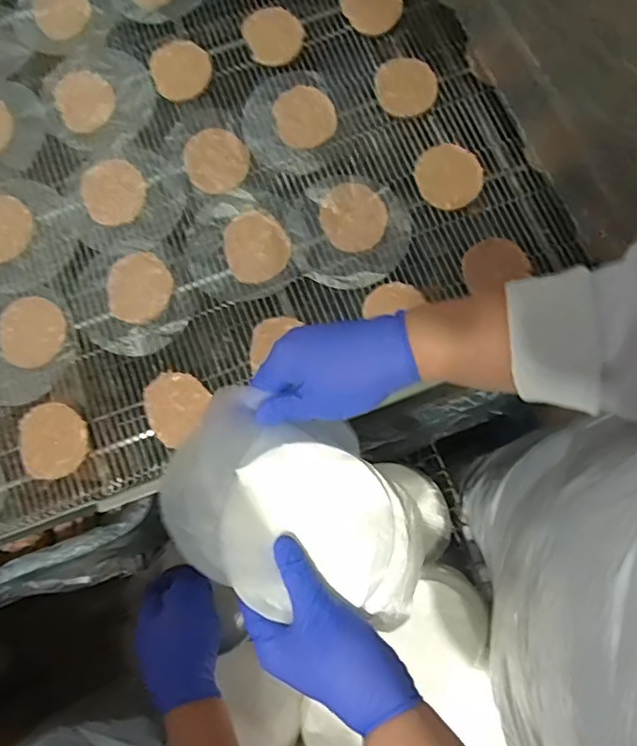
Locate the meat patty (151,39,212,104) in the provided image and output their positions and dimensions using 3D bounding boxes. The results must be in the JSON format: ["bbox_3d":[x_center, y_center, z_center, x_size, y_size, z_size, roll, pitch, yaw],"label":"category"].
[{"bbox_3d":[-0.152,-0.339,0.628,0.065,0.005,0.078,-29,78,-5],"label":"meat patty"}]

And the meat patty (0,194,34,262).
[{"bbox_3d":[-0.328,-0.151,0.585,0.061,0.004,0.073,-18,77,-3],"label":"meat patty"}]

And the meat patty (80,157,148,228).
[{"bbox_3d":[-0.213,-0.190,0.593,0.065,0.005,0.074,-32,78,-6],"label":"meat patty"}]

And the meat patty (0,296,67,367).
[{"bbox_3d":[-0.284,-0.041,0.559,0.067,0.004,0.067,34,80,8],"label":"meat patty"}]

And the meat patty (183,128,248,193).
[{"bbox_3d":[-0.109,-0.225,0.599,0.076,0.008,0.067,34,80,8],"label":"meat patty"}]

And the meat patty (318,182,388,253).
[{"bbox_3d":[0.035,-0.158,0.575,0.067,0.006,0.070,0,77,1],"label":"meat patty"}]

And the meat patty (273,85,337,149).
[{"bbox_3d":[-0.014,-0.277,0.609,0.064,0.007,0.067,0,77,1],"label":"meat patty"}]

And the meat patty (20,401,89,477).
[{"bbox_3d":[-0.251,0.063,0.542,0.064,0.009,0.067,0,77,1],"label":"meat patty"}]

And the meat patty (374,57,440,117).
[{"bbox_3d":[0.094,-0.309,0.611,0.066,0.012,0.069,0,77,1],"label":"meat patty"}]

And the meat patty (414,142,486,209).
[{"bbox_3d":[0.134,-0.203,0.584,0.068,0.011,0.071,0,77,1],"label":"meat patty"}]

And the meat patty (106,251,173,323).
[{"bbox_3d":[-0.180,-0.087,0.570,0.063,0.004,0.072,7,77,3],"label":"meat patty"}]

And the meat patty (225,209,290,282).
[{"bbox_3d":[-0.063,-0.129,0.575,0.063,0.005,0.071,-20,77,-3],"label":"meat patty"}]

